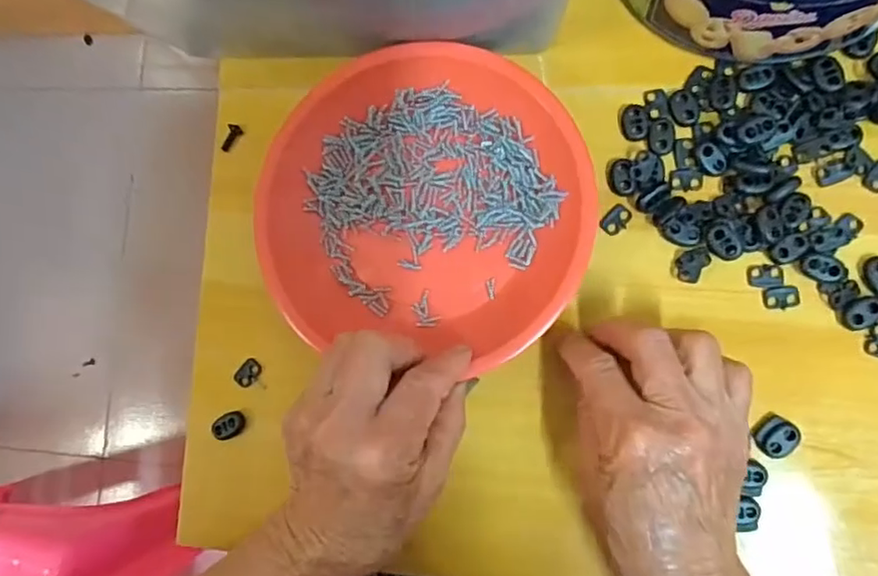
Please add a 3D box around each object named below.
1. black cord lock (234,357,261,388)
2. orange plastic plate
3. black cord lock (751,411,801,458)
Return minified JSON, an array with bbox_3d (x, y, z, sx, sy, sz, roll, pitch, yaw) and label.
[{"bbox_3d":[-0.121,0.054,0.374,0.013,0.004,0.019,39,92,9],"label":"black cord lock"},{"bbox_3d":[-0.008,-0.051,0.350,0.190,0.025,0.172,12,88,9],"label":"orange plastic plate"},{"bbox_3d":[0.185,0.081,0.324,0.021,0.008,0.022,36,92,9],"label":"black cord lock"}]

